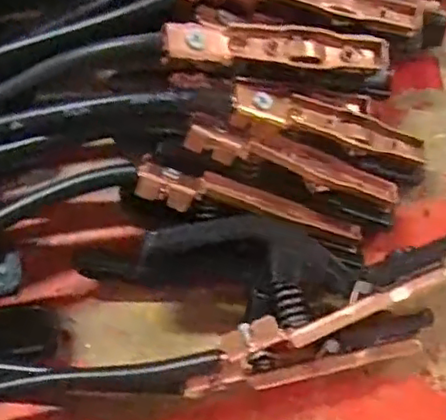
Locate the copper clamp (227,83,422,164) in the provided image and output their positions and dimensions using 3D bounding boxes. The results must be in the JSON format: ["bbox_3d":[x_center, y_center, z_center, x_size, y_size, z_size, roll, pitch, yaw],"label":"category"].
[{"bbox_3d":[0.046,-0.036,0.275,0.093,0.012,0.022,10,66,-23],"label":"copper clamp"}]

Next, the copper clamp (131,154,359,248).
[{"bbox_3d":[0.013,-0.003,0.265,0.097,0.013,0.018,14,68,-12],"label":"copper clamp"}]

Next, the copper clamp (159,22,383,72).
[{"bbox_3d":[0.023,-0.066,0.262,0.098,0.012,0.017,-2,66,-19],"label":"copper clamp"}]

